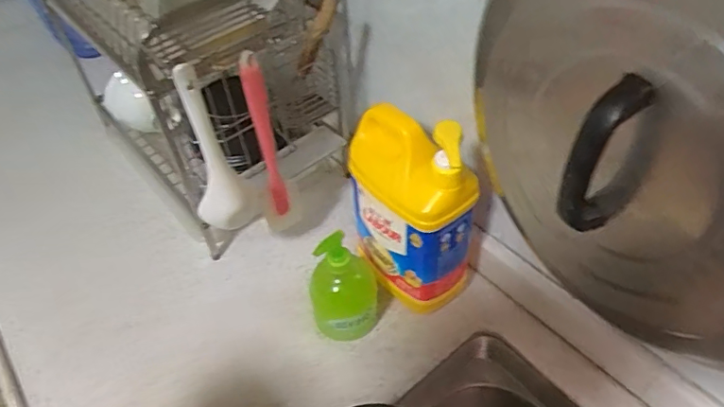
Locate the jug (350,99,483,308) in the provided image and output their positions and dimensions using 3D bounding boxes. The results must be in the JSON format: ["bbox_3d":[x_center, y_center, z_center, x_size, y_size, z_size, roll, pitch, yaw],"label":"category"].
[{"bbox_3d":[0.057,0.003,0.633,0.092,0.256,0.140,-29,50,-21],"label":"jug"}]

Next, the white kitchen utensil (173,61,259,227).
[{"bbox_3d":[-0.161,-0.049,0.581,0.064,0.209,0.040,-17,47,-11],"label":"white kitchen utensil"}]

